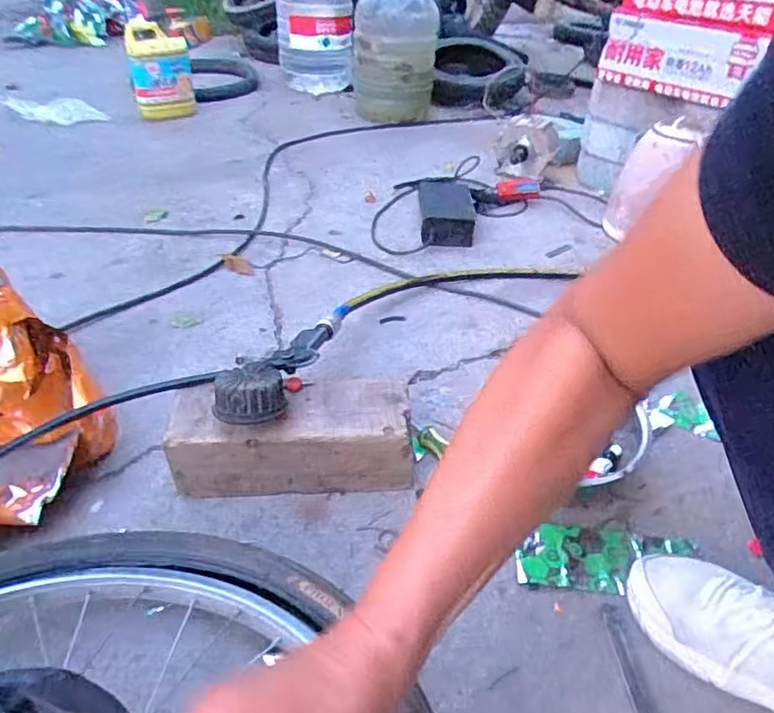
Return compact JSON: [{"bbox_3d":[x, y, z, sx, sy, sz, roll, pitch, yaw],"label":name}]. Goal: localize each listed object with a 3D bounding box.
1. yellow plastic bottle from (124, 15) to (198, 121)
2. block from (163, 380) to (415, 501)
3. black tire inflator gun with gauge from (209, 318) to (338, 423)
[{"bbox_3d":[-0.554,-0.702,1.463,0.147,0.210,0.075,-13,44,-22],"label":"yellow plastic bottle"},{"bbox_3d":[-0.100,0.085,0.651,0.247,0.095,0.093,-2,40,-5],"label":"block"},{"bbox_3d":[-0.110,0.005,0.668,0.075,0.047,0.235,17,28,12],"label":"black tire inflator gun with gauge"}]

